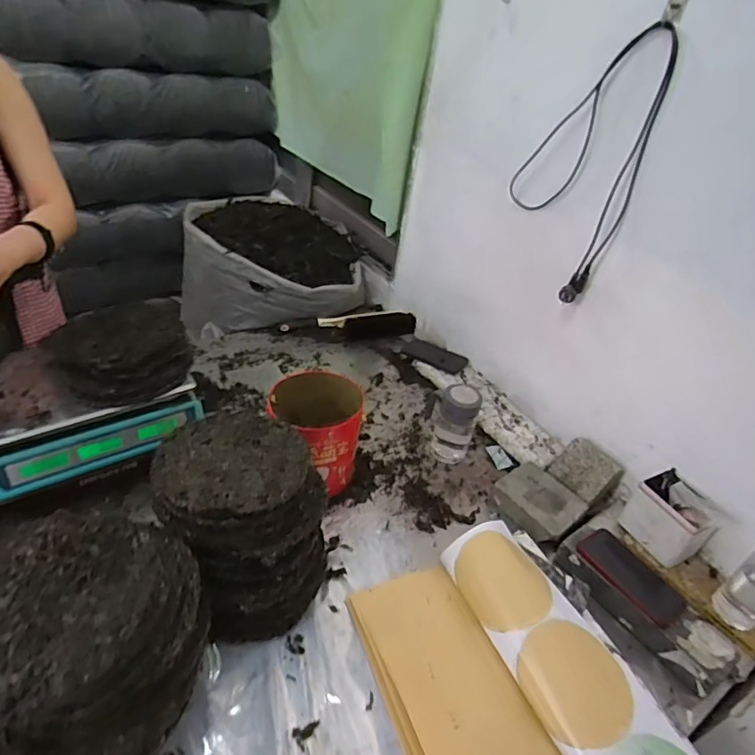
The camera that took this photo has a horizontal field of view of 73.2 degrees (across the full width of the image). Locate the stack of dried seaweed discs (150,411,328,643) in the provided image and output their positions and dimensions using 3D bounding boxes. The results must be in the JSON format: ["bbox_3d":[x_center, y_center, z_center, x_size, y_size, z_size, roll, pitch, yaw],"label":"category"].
[{"bbox_3d":[-0.193,0.214,0.737,0.208,0.253,0.233,-16,44,-30],"label":"stack of dried seaweed discs"}]

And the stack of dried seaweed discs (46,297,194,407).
[{"bbox_3d":[-0.446,-0.052,0.891,0.210,0.076,0.209,-13,43,-28],"label":"stack of dried seaweed discs"}]

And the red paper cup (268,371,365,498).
[{"bbox_3d":[-0.118,0.113,0.953,0.158,0.178,0.164,6,37,-5],"label":"red paper cup"}]

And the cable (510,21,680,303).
[{"bbox_3d":[0.360,-0.382,0.927,0.053,0.428,0.260,-8,41,-23],"label":"cable"}]

